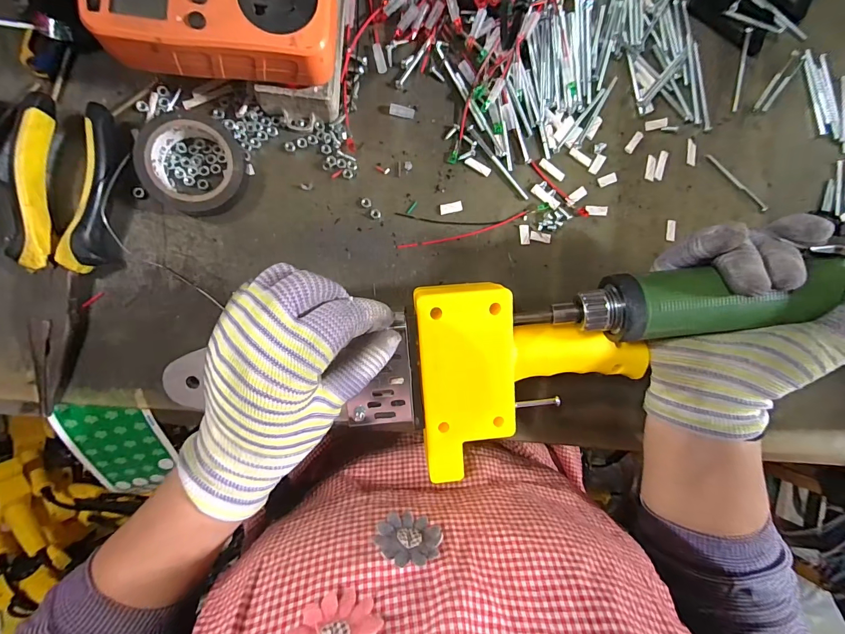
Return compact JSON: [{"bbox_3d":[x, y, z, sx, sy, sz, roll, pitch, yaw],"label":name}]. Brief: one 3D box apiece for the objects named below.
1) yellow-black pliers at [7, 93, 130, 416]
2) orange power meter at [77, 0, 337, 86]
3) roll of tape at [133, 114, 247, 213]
[{"bbox_3d":[-0.226,-0.038,0.236,0.047,0.024,0.186,7,89,-9],"label":"yellow-black pliers"},{"bbox_3d":[-0.114,-0.173,0.212,0.126,0.029,0.070,2,90,-10],"label":"orange power meter"},{"bbox_3d":[-0.152,-0.100,0.249,0.060,0.024,0.057,0,90,-9],"label":"roll of tape"}]

